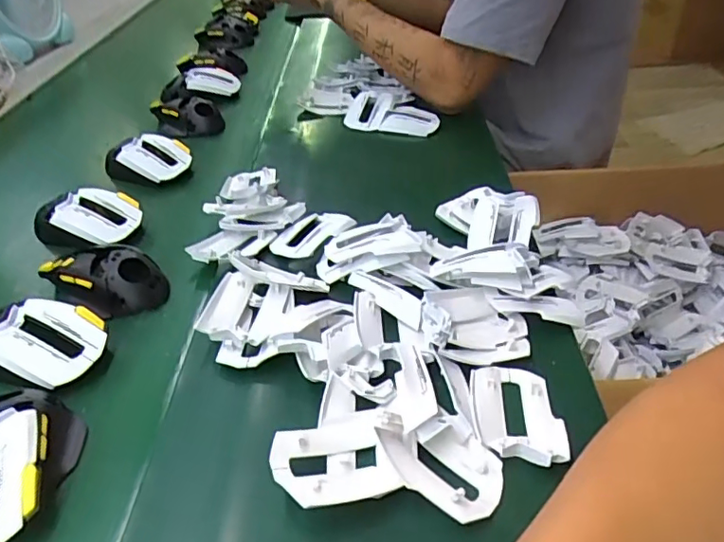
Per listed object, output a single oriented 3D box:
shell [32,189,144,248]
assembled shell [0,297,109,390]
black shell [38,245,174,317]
[{"bbox_3d":[-0.276,-0.052,0.560,0.102,0.042,0.061,6,37,8],"label":"shell"},{"bbox_3d":[-0.246,0.053,0.421,0.105,0.039,0.066,8,36,10],"label":"assembled shell"},{"bbox_3d":[-0.221,0.005,0.489,0.100,0.040,0.057,16,39,20],"label":"black shell"}]

